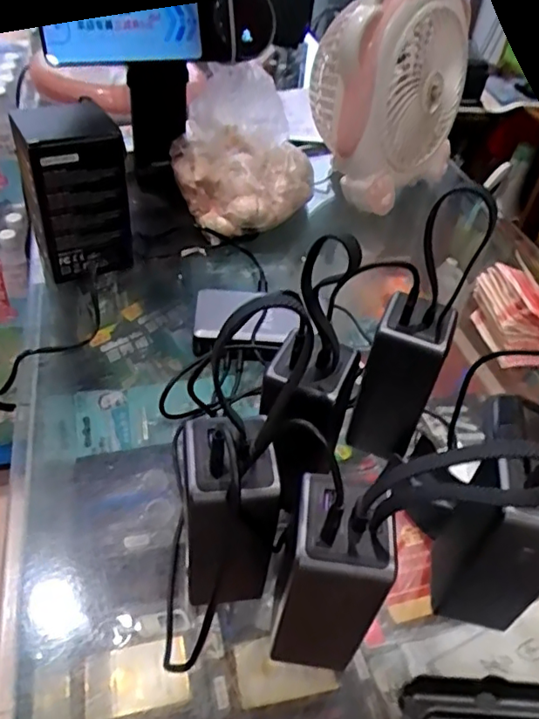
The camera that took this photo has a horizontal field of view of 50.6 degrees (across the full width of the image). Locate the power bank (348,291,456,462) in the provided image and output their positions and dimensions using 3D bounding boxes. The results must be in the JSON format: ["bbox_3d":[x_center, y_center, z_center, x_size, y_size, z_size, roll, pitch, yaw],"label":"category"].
[{"bbox_3d":[0.092,0.019,0.413,0.048,0.115,0.045,22,46,14],"label":"power bank"}]

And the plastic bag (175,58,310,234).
[{"bbox_3d":[-0.027,-0.238,0.650,0.155,0.133,0.144,4,45,-4],"label":"plastic bag"}]

